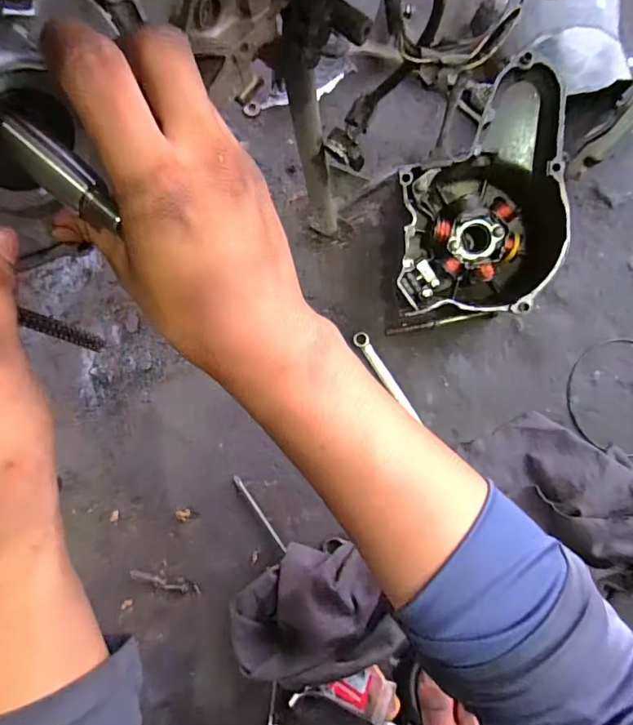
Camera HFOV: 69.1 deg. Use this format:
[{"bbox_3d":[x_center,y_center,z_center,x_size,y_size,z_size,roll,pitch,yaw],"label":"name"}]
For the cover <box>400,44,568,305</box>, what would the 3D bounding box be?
[{"bbox_3d":[0.139,-0.134,0.421,0.138,0.118,0.188,-8,84,2],"label":"cover"}]

